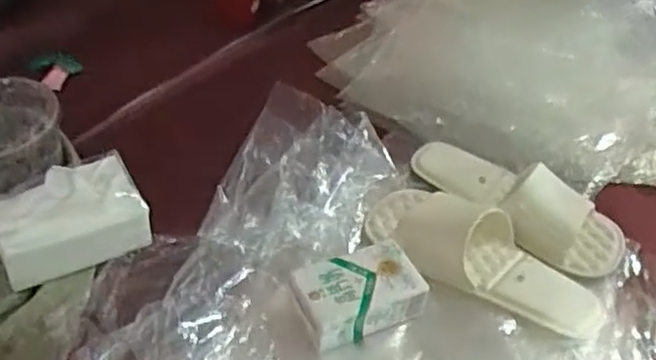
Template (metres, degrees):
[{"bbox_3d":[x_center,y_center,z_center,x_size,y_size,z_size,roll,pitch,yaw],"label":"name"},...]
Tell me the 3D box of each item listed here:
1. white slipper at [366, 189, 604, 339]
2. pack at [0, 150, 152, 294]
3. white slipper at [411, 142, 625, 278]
[{"bbox_3d":[0.149,0.069,0.662,0.238,0.054,0.091,29,52,23],"label":"white slipper"},{"bbox_3d":[-0.243,0.032,0.649,0.134,0.089,0.096,-25,52,-24],"label":"pack"},{"bbox_3d":[0.195,0.017,0.724,0.228,0.060,0.092,28,51,22],"label":"white slipper"}]

